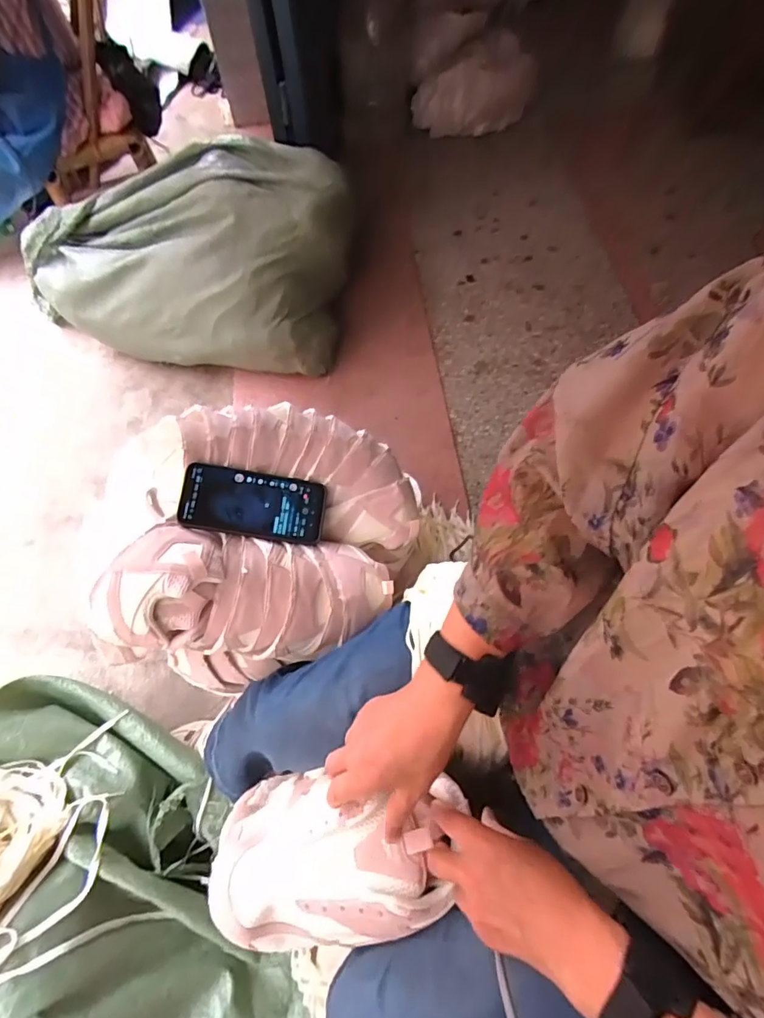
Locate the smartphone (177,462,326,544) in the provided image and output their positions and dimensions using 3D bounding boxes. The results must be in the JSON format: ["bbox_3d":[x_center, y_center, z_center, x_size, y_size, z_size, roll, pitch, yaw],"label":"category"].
[{"bbox_3d":[-0.151,-0.007,0.570,0.164,0.006,0.077,9,75,-14],"label":"smartphone"}]

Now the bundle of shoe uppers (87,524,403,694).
[{"bbox_3d":[-0.158,0.103,0.545,0.321,0.133,0.149,0,65,1],"label":"bundle of shoe uppers"}]

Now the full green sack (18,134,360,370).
[{"bbox_3d":[-0.447,-0.586,1.096,0.693,0.312,0.395,8,66,5],"label":"full green sack"}]

